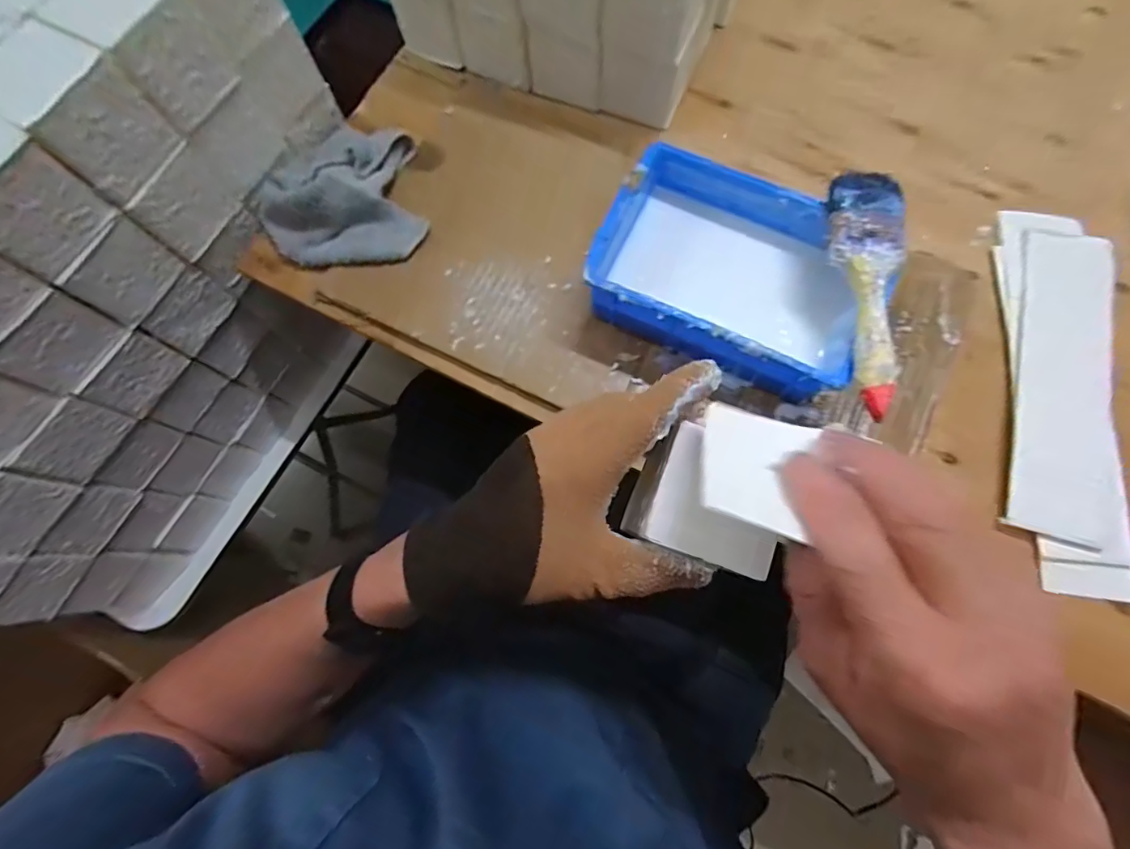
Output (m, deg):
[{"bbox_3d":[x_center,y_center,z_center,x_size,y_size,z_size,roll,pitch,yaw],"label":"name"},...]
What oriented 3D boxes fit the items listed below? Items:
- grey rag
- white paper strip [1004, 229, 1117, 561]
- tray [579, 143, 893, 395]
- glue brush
[{"bbox_3d":[-0.204,-0.206,0.449,0.144,0.040,0.138,-14,73,-3],"label":"grey rag"},{"bbox_3d":[0.387,-0.038,0.395,0.066,0.008,0.253,15,76,8],"label":"white paper strip"},{"bbox_3d":[0.127,-0.113,0.398,0.194,0.068,0.132,26,75,9],"label":"tray"},{"bbox_3d":[0.206,-0.095,0.346,0.048,0.016,0.181,5,75,3],"label":"glue brush"}]

